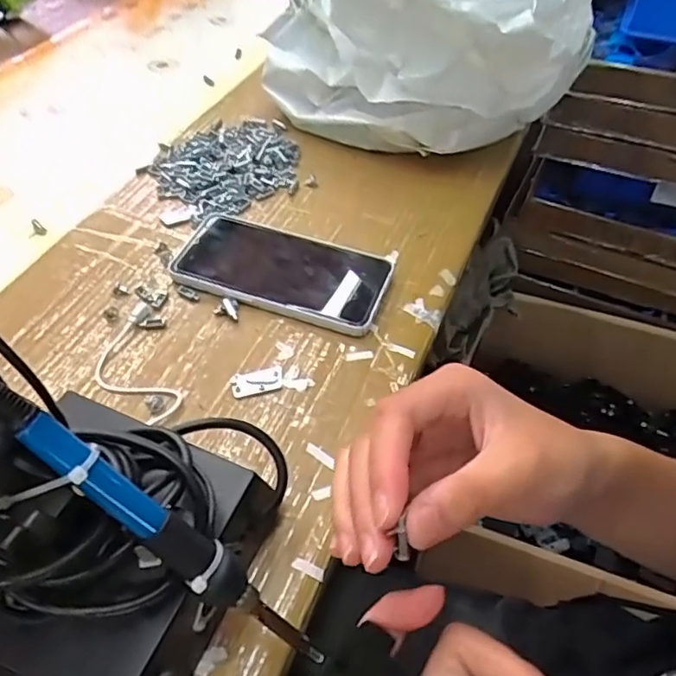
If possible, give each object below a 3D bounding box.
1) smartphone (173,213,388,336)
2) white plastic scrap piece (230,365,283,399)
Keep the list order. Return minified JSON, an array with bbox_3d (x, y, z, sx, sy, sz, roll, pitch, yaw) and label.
[{"bbox_3d":[-0.043,-0.055,0.450,0.163,0.016,0.083,15,52,11],"label":"smartphone"},{"bbox_3d":[-0.055,0.029,0.388,0.036,0.004,0.019,-13,52,-11],"label":"white plastic scrap piece"}]

